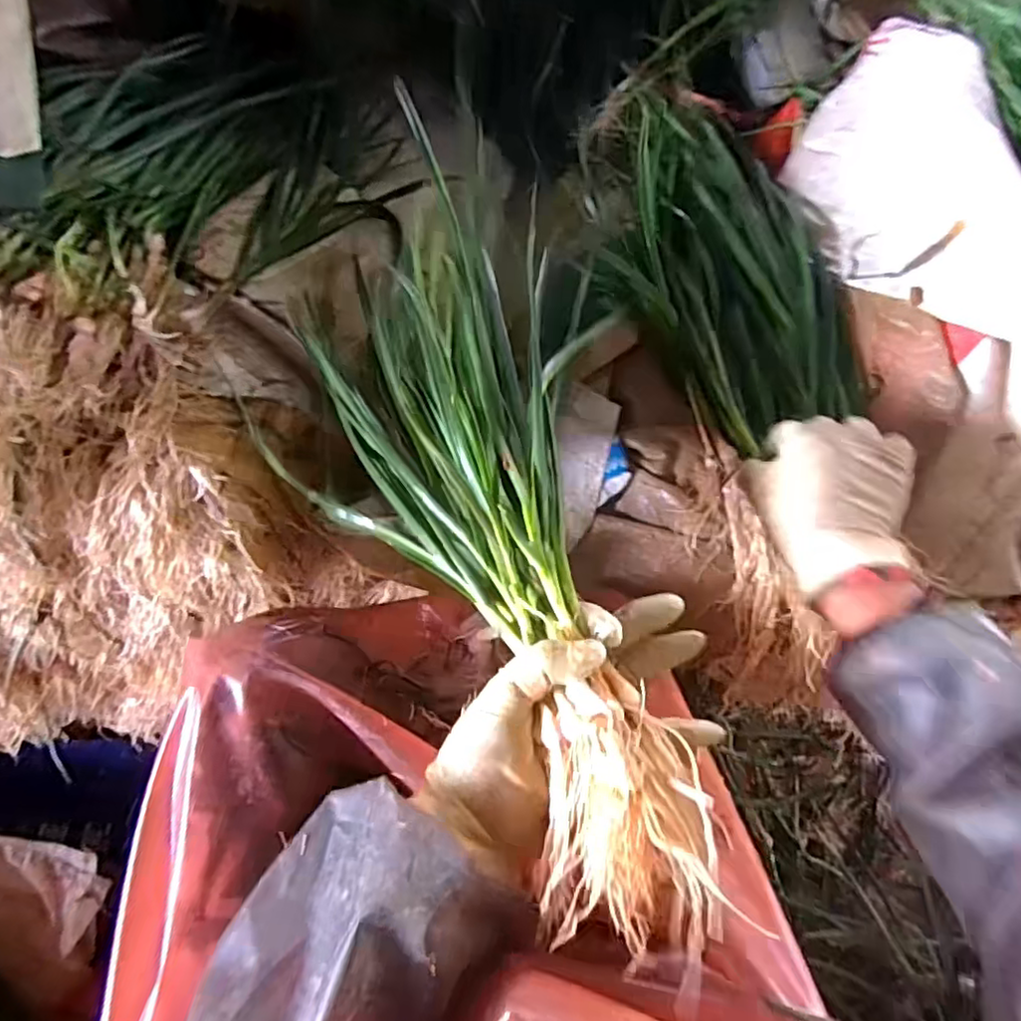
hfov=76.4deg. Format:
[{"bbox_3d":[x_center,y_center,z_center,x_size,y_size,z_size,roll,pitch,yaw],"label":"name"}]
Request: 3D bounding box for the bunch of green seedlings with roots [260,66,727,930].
[{"bbox_3d":[-0.032,-0.019,0.382,0.167,0.071,0.490,-18,64,-8],"label":"bunch of green seedlings with roots"}]

